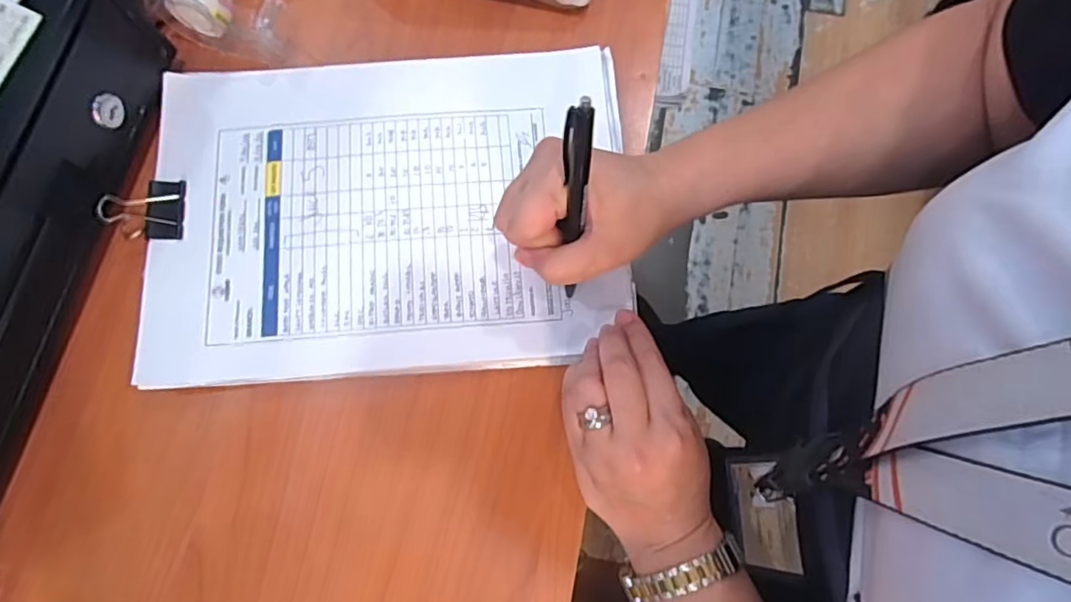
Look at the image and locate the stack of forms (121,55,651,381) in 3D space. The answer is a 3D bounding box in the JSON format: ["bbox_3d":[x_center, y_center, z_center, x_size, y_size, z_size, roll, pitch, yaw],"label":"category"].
[{"bbox_3d":[-0.092,-0.060,0.375,0.295,0.012,0.210,-4,76,-2],"label":"stack of forms"}]

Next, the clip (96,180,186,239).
[{"bbox_3d":[-0.247,-0.058,0.367,0.047,0.019,0.038,-4,76,-2],"label":"clip"}]

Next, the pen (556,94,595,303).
[{"bbox_3d":[0.021,-0.050,0.306,0.012,0.127,0.009,-3,51,-2],"label":"pen"}]

